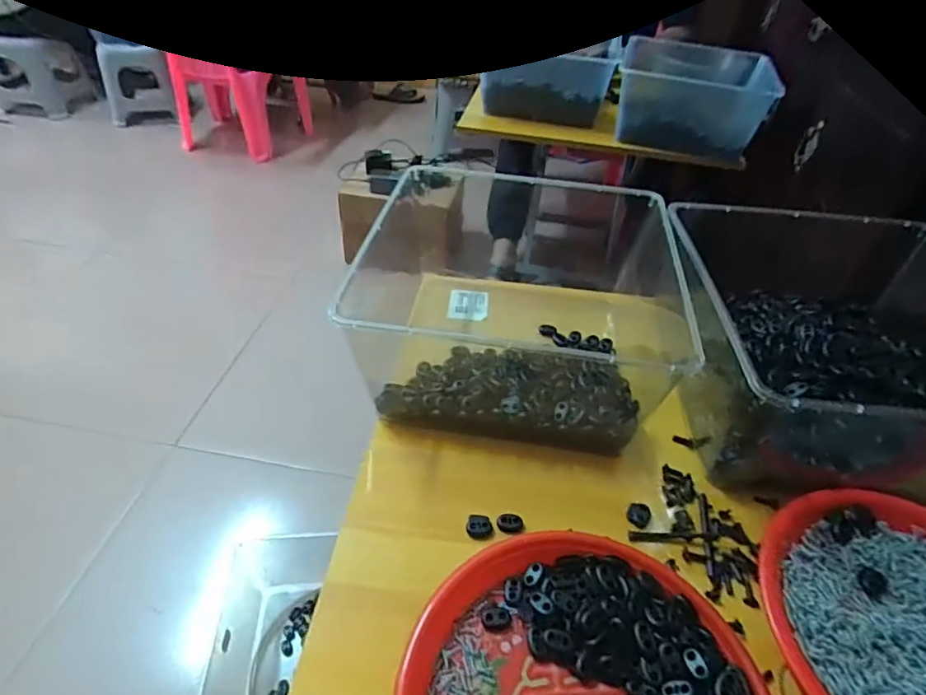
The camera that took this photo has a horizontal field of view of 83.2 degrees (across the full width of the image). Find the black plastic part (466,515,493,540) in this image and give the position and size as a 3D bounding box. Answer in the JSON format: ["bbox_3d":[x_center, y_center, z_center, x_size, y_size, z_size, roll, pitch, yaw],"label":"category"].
[{"bbox_3d":[0.014,0.150,0.439,0.022,0.007,0.019,1,43,-3],"label":"black plastic part"}]

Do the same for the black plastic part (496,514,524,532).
[{"bbox_3d":[0.040,0.148,0.439,0.021,0.007,0.013,-3,43,-7],"label":"black plastic part"}]

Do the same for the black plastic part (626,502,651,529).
[{"bbox_3d":[0.152,0.145,0.452,0.019,0.007,0.021,30,49,25],"label":"black plastic part"}]

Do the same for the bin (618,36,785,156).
[{"bbox_3d":[0.418,-0.458,0.967,0.247,0.182,0.146,8,43,4],"label":"bin"}]

